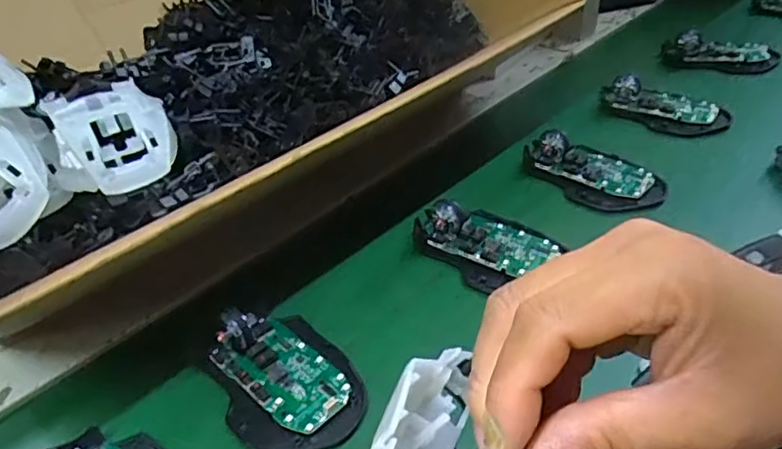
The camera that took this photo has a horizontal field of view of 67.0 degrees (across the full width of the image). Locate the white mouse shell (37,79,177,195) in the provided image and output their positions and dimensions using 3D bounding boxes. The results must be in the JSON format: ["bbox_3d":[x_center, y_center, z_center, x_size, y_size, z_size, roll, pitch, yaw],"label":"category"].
[{"bbox_3d":[-0.153,-0.051,0.333,0.060,0.017,0.072,-22,71,-27],"label":"white mouse shell"}]

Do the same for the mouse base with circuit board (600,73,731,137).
[{"bbox_3d":[0.260,-0.117,0.565,0.115,0.028,0.072,20,44,29],"label":"mouse base with circuit board"}]

